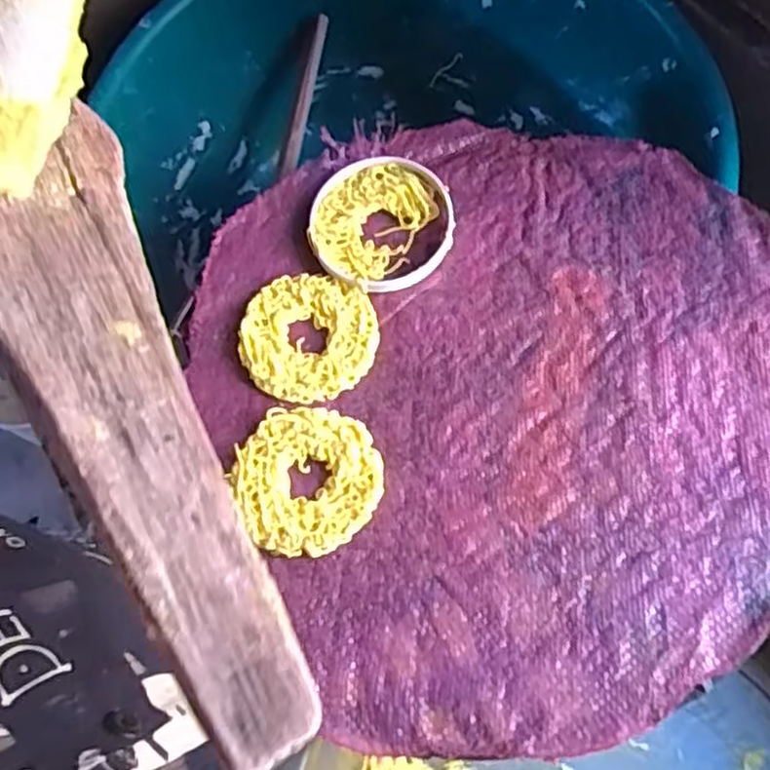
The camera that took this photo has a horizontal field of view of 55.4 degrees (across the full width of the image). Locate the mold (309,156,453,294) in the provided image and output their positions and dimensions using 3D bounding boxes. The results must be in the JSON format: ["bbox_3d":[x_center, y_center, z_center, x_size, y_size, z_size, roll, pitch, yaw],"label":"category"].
[{"bbox_3d":[-0.003,-0.101,0.448,0.088,0.009,0.093,-2,69,5],"label":"mold"}]

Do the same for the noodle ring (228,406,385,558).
[{"bbox_3d":[-0.041,0.049,0.389,0.077,0.006,0.077,-2,69,5],"label":"noodle ring"}]

